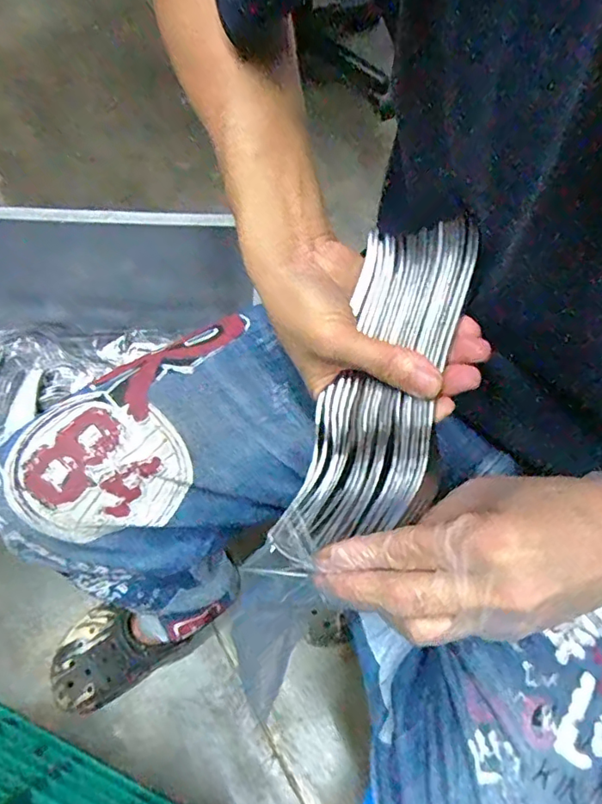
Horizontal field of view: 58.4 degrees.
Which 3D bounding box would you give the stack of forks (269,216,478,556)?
[{"bbox_3d":[0.051,-0.007,0.320,0.072,0.026,0.207,15,80,32],"label":"stack of forks"}]

